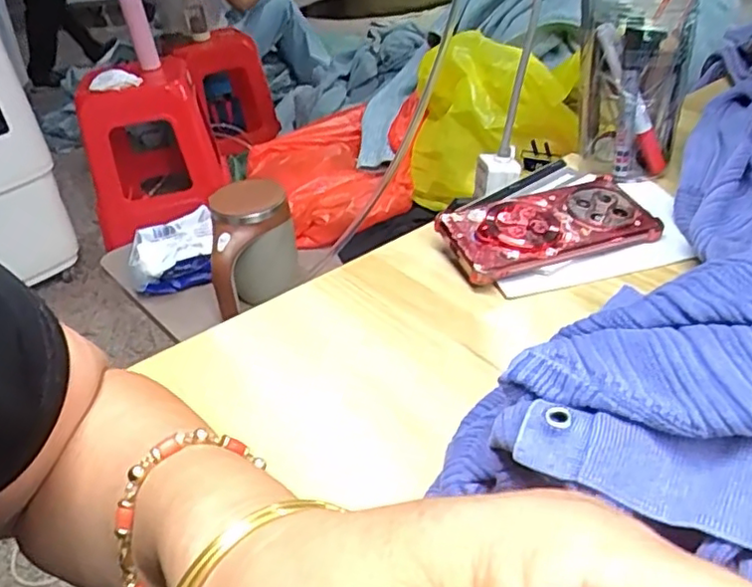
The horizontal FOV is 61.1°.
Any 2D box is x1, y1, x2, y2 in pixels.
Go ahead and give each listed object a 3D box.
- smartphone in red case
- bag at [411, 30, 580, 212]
[{"bbox_3d":[0.137,-0.057,0.508,0.166,0.017,0.079,-14,49,-14],"label":"smartphone in red case"},{"bbox_3d":[0.146,-0.216,0.824,0.244,0.201,0.143,12,39,24],"label":"bag"}]

